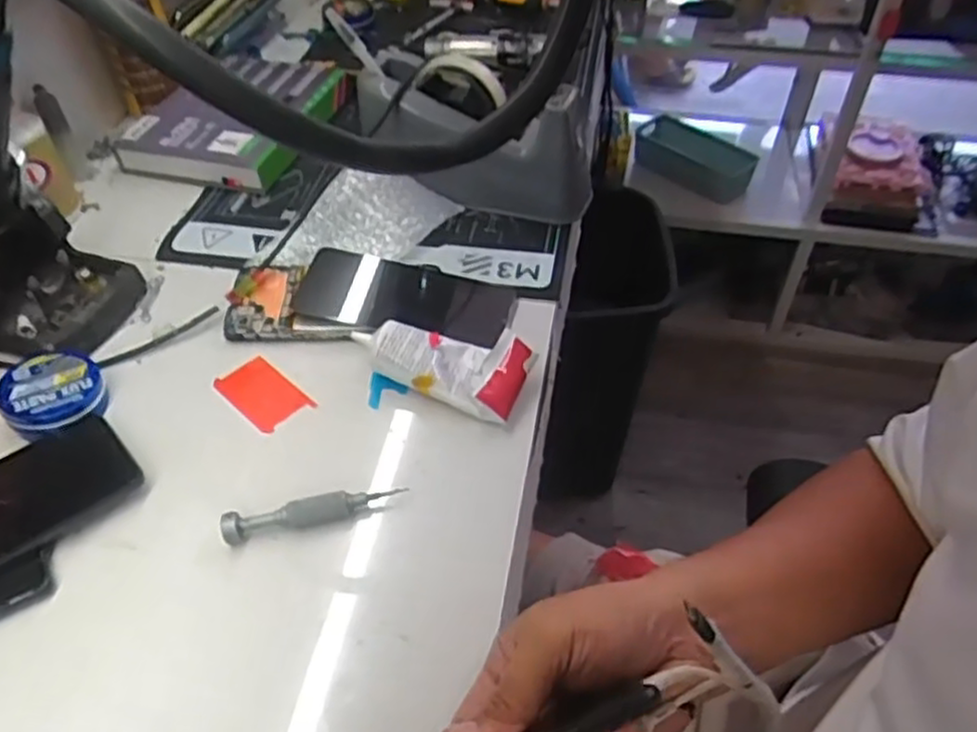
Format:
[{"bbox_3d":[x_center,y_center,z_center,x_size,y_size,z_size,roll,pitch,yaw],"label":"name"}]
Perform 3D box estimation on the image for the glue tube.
[{"bbox_3d":[-0.037,-0.003,0.530,0.129,0.037,0.058,13,48,14],"label":"glue tube"}]

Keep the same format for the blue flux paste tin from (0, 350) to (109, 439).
[{"bbox_3d":[-0.297,0.017,0.509,0.062,0.027,0.060,-1,46,1],"label":"blue flux paste tin"}]

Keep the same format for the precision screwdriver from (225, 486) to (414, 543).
[{"bbox_3d":[-0.105,0.086,0.449,0.106,0.015,0.015,-13,47,-10],"label":"precision screwdriver"}]

